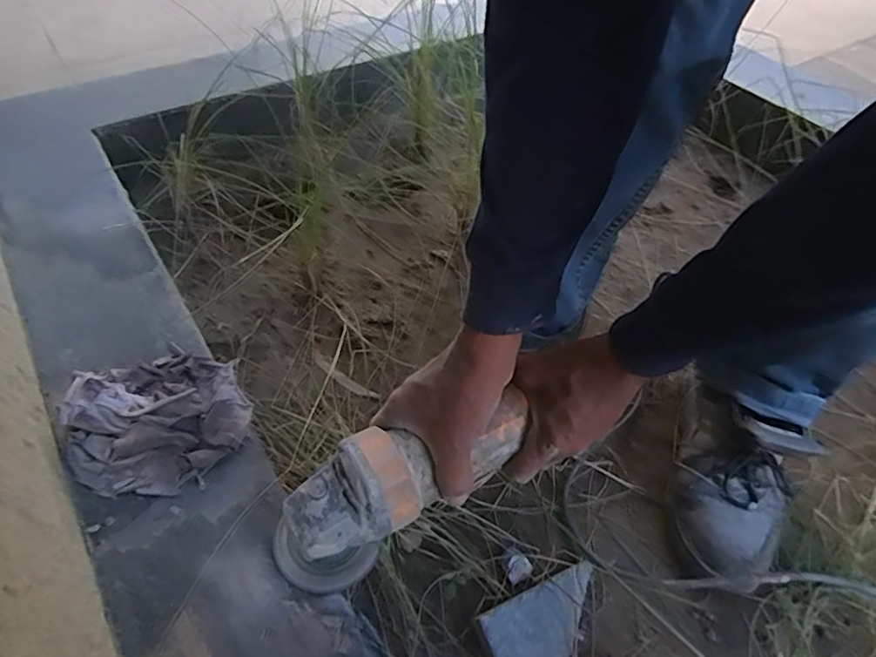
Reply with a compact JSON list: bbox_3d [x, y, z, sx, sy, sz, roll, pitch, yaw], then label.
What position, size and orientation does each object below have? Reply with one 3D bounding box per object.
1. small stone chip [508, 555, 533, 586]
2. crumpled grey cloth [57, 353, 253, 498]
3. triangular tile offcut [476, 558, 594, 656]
[{"bbox_3d":[0.077,0.231,0.542,0.025,0.005,0.021,-26,56,-24],"label":"small stone chip"},{"bbox_3d":[-0.253,0.072,0.504,0.143,0.049,0.137,-1,50,-6],"label":"crumpled grey cloth"},{"bbox_3d":[0.085,0.267,0.504,0.083,0.012,0.159,32,49,2],"label":"triangular tile offcut"}]

